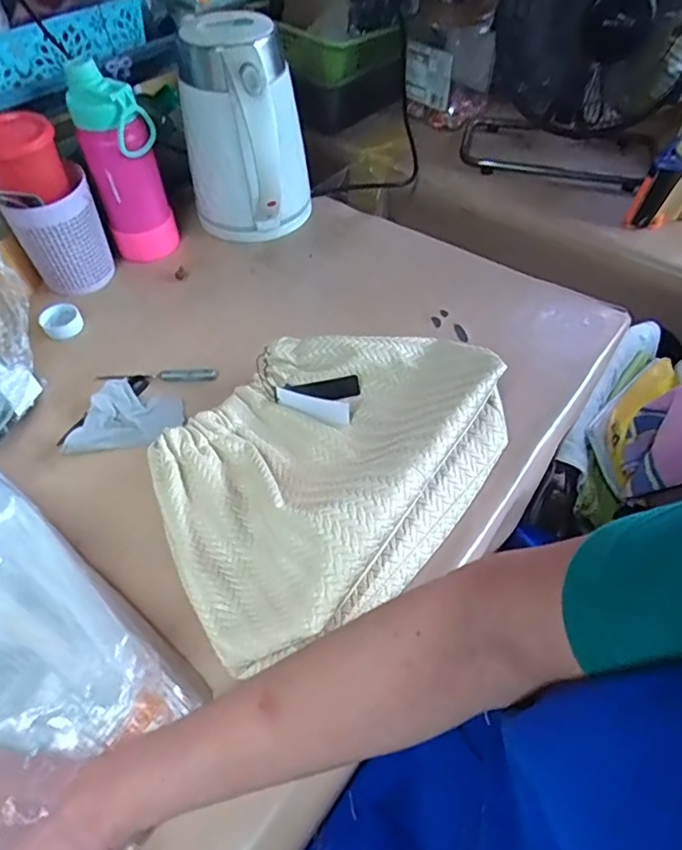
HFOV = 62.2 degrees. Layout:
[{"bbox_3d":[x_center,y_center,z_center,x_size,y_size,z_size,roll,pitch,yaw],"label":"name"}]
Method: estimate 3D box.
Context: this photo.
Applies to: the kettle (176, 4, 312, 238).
[{"bbox_3d":[-0.114,-0.331,0.660,0.125,0.205,0.151,11,53,9],"label":"kettle"}]

